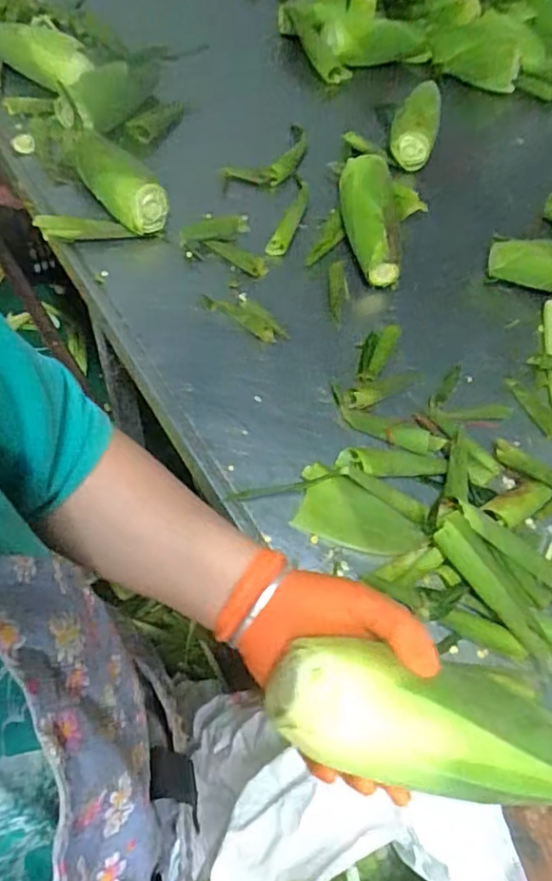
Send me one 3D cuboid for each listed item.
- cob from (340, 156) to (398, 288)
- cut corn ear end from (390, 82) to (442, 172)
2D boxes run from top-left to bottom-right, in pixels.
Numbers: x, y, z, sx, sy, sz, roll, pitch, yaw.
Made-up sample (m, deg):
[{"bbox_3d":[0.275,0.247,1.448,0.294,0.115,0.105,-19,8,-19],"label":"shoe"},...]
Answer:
[{"bbox_3d":[0.134,-0.318,0.832,0.068,0.068,0.202,-5,69,-9],"label":"cob"},{"bbox_3d":[0.224,-0.511,0.940,0.076,0.058,0.134,12,76,3],"label":"cut corn ear end"}]

